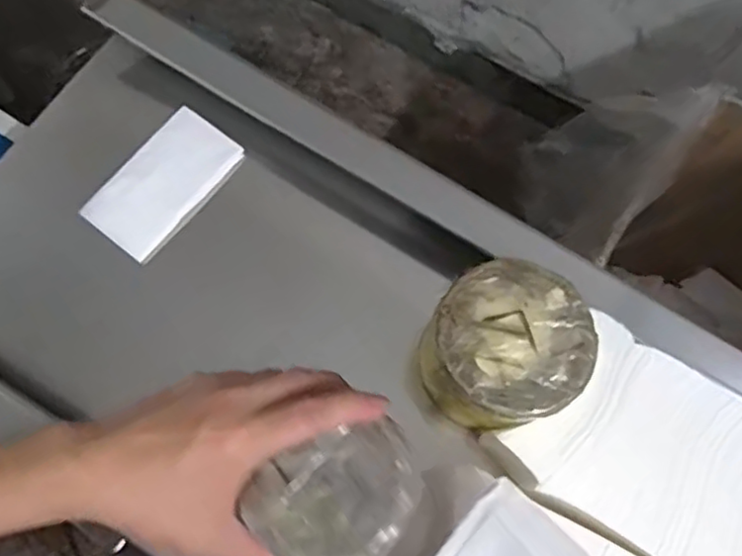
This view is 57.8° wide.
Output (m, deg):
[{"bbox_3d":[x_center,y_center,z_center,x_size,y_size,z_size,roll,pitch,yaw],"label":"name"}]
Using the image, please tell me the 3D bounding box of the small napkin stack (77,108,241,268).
[{"bbox_3d":[-0.159,-0.074,0.518,0.063,0.017,0.116,38,75,9],"label":"small napkin stack"}]

